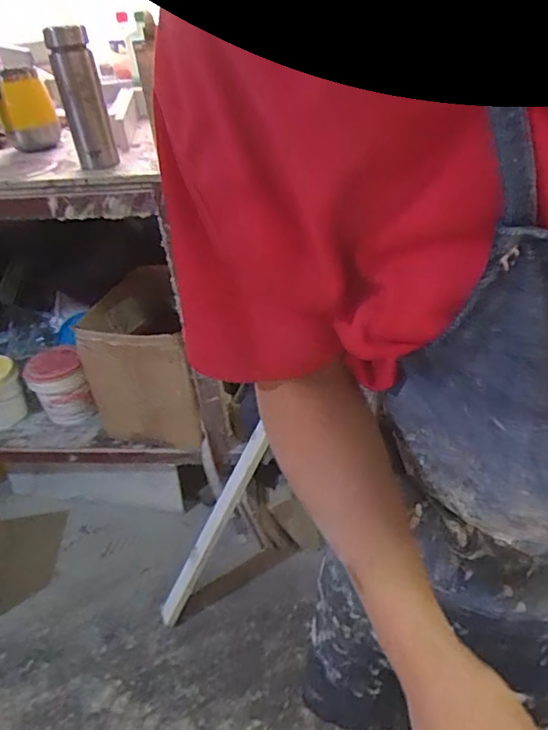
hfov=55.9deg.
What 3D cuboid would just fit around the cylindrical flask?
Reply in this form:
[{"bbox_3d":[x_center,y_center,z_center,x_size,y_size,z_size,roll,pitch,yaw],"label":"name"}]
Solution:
[{"bbox_3d":[-0.312,-0.429,0.840,0.062,0.201,0.064,-10,39,-5],"label":"cylindrical flask"}]

